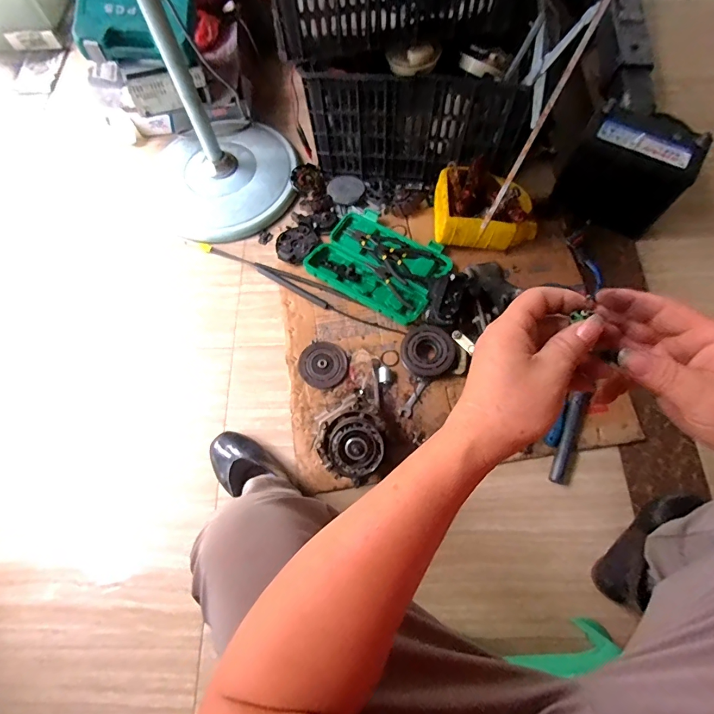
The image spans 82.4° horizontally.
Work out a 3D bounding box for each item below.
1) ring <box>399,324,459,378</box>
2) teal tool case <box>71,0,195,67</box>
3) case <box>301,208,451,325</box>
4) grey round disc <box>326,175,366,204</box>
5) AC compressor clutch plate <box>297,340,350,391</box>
[{"bbox_3d":[0.150,-0.013,0.860,0.110,0.047,0.119,-1,69,3],"label":"ring"},{"bbox_3d":[-0.513,-0.770,0.945,0.256,0.093,0.189,-7,69,0],"label":"teal tool case"},{"bbox_3d":[0.052,-0.218,0.951,0.295,0.035,0.225,32,74,14],"label":"case"},{"bbox_3d":[-0.029,-0.437,1.054,0.092,0.015,0.091,-1,69,3],"label":"grey round disc"},{"bbox_3d":[-0.075,0.015,0.890,0.101,0.011,0.104,-1,69,3],"label":"AC compressor clutch plate"}]

